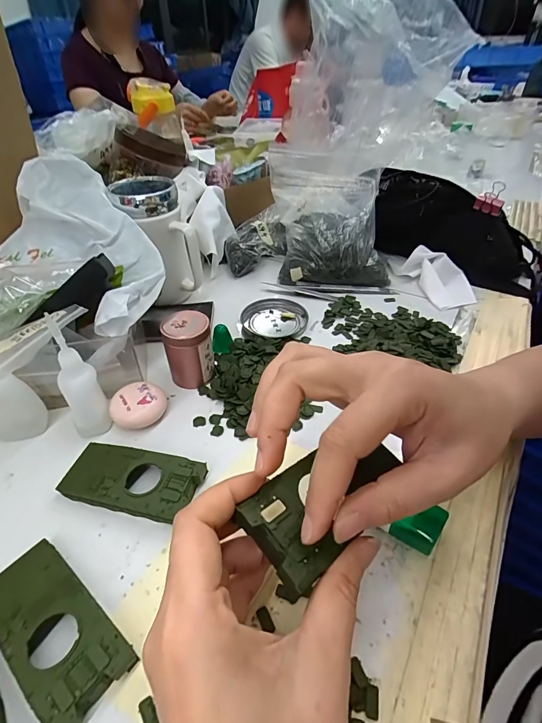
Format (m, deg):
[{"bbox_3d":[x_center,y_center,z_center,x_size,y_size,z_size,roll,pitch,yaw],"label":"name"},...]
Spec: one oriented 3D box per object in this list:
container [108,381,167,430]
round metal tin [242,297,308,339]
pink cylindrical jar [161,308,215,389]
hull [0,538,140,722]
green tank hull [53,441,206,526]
[{"bbox_3d":[-0.120,0.042,0.347,0.048,0.025,0.041,-24,45,-23],"label":"container"},{"bbox_3d":[0.005,-0.054,0.467,0.077,0.013,0.068,16,44,20],"label":"round metal tin"},{"bbox_3d":[-0.079,-0.010,0.372,0.043,0.067,0.039,-12,41,-11],"label":"pink cylindrical jar"},{"bbox_3d":[-0.127,0.153,0.223,0.104,0.018,0.045,27,49,30],"label":"hull"},{"bbox_3d":[-0.106,0.091,0.292,0.103,0.020,0.047,9,42,13],"label":"green tank hull"}]

